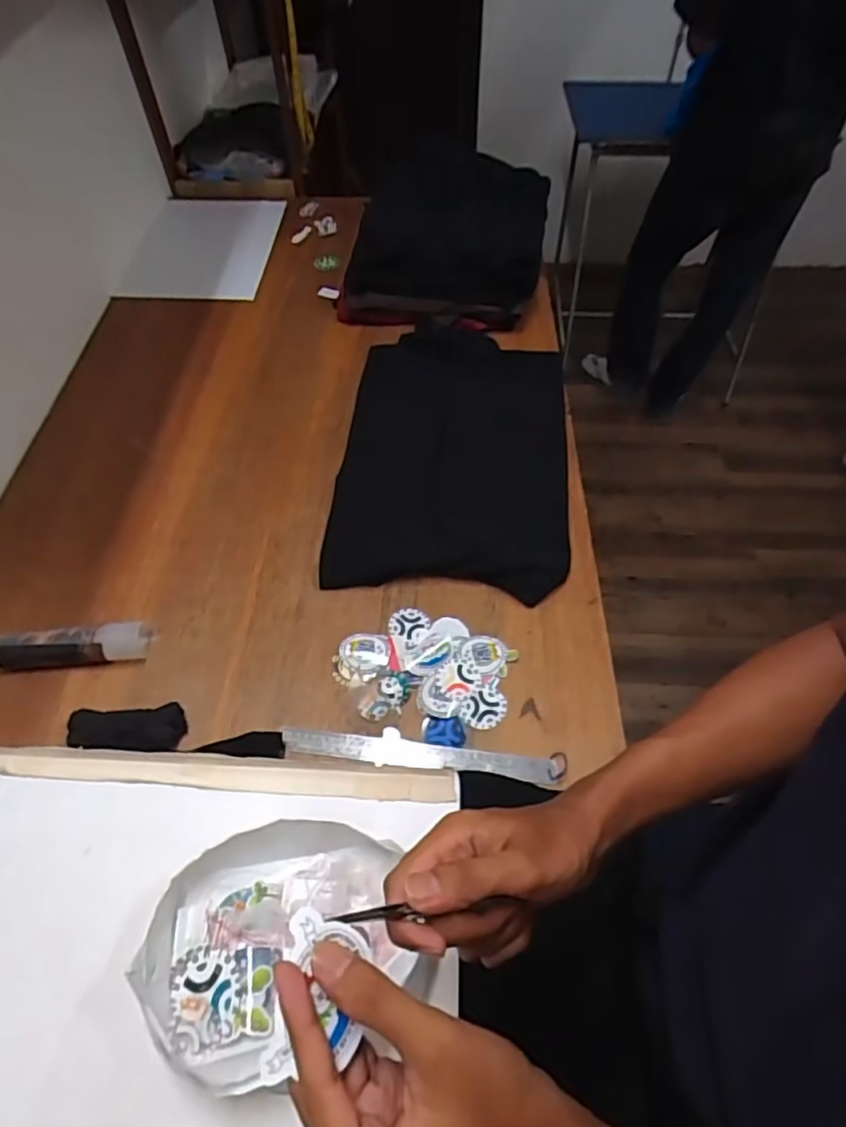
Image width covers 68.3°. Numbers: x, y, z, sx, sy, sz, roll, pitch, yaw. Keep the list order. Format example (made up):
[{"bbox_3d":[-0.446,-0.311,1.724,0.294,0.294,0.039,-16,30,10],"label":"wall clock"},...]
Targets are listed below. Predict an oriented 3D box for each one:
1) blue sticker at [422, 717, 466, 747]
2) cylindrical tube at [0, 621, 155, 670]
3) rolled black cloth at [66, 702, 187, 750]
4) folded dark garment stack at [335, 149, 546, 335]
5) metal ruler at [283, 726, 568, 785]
[{"bbox_3d":[0.024,0.199,0.739,0.050,0.004,0.036,5,54,4],"label":"blue sticker"},{"bbox_3d":[-0.442,0.105,0.782,0.186,0.048,0.046,-8,54,-5],"label":"cylindrical tube"},{"bbox_3d":[-0.343,0.193,0.723,0.123,0.030,0.054,-2,54,-1],"label":"rolled black cloth"},{"bbox_3d":[0.062,-0.668,1.264,0.355,0.174,0.497,8,54,11],"label":"folded dark garment stack"},{"bbox_3d":[-0.001,0.222,0.723,0.323,0.009,0.034,5,64,3],"label":"metal ruler"}]

